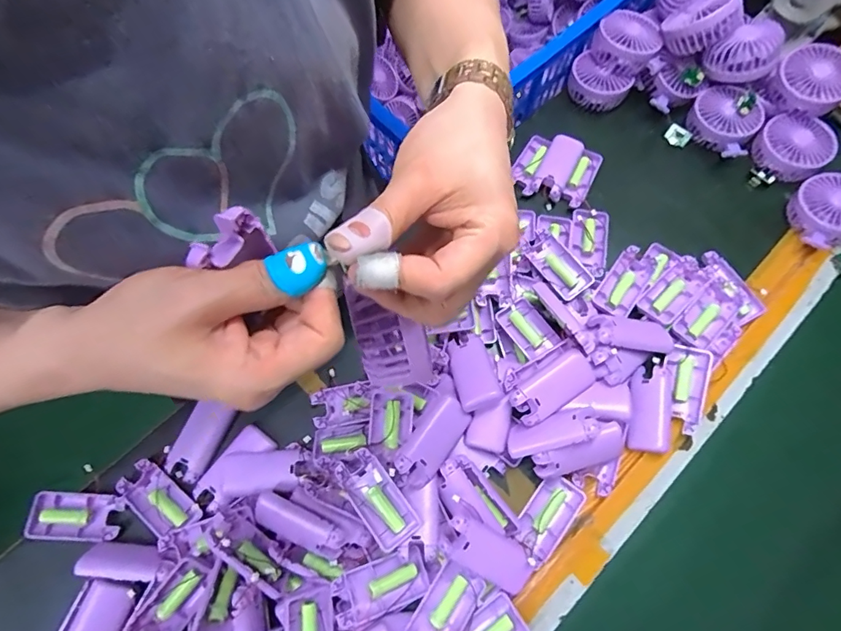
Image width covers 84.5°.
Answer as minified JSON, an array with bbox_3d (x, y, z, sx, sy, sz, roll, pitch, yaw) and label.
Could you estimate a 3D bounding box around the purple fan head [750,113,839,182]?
[{"bbox_3d":[0.500,-0.225,0.627,0.086,0.045,0.087,-33,71,-11],"label":"purple fan head"}]

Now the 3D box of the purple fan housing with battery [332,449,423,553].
[{"bbox_3d":[-0.045,0.186,0.470,0.044,0.020,0.097,-36,72,-12],"label":"purple fan housing with battery"}]

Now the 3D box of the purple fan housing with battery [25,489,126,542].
[{"bbox_3d":[-0.369,0.214,0.494,0.093,0.015,0.047,1,69,2],"label":"purple fan housing with battery"}]

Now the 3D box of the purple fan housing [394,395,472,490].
[{"bbox_3d":[0.013,0.131,0.484,0.041,0.024,0.095,35,74,14],"label":"purple fan housing"}]

